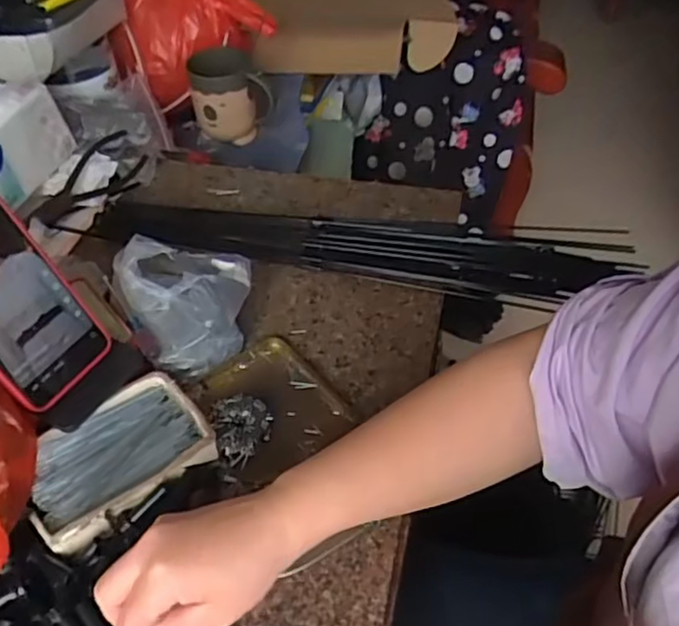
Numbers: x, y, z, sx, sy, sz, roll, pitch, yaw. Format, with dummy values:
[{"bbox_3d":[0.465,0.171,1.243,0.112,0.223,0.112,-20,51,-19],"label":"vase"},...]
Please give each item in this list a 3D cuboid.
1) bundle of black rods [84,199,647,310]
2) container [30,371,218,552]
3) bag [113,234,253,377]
[{"bbox_3d":[0.012,-0.066,0.659,0.506,0.034,0.089,8,47,8],"label":"bundle of black rods"},{"bbox_3d":[-0.159,0.102,0.478,0.124,0.023,0.088,-31,53,-25],"label":"container"},{"bbox_3d":[-0.127,-0.017,0.576,0.103,0.065,0.124,-23,51,-20],"label":"bag"}]

